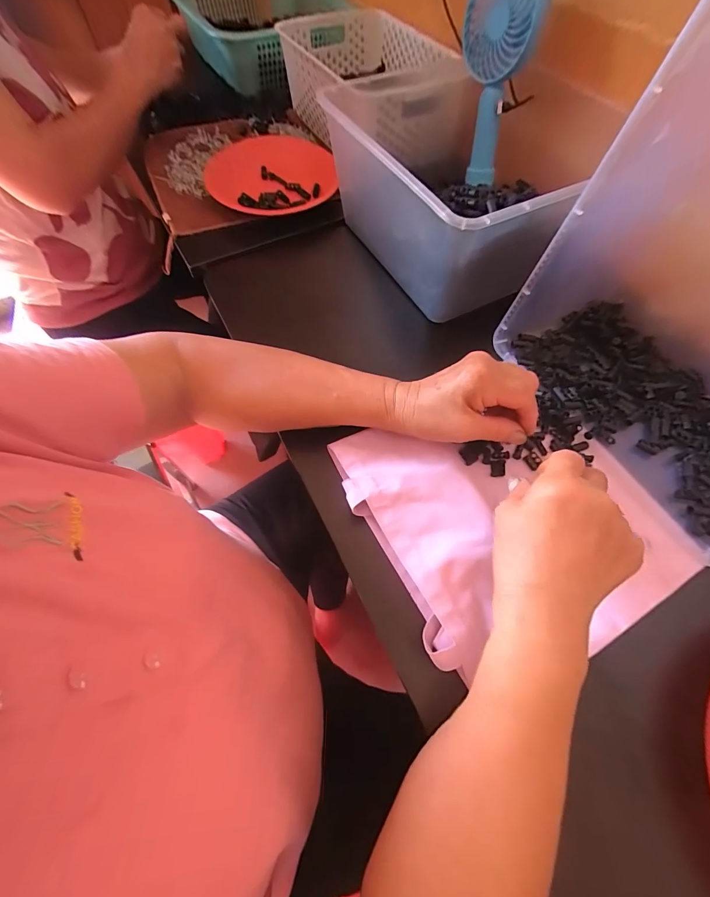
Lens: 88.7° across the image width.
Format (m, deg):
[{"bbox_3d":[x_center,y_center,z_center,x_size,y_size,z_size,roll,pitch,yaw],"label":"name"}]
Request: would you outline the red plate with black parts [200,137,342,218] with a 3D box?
[{"bbox_3d":[-0.122,-0.416,0.550,0.191,0.022,0.196,1,63,-1],"label":"red plate with black parts"}]

